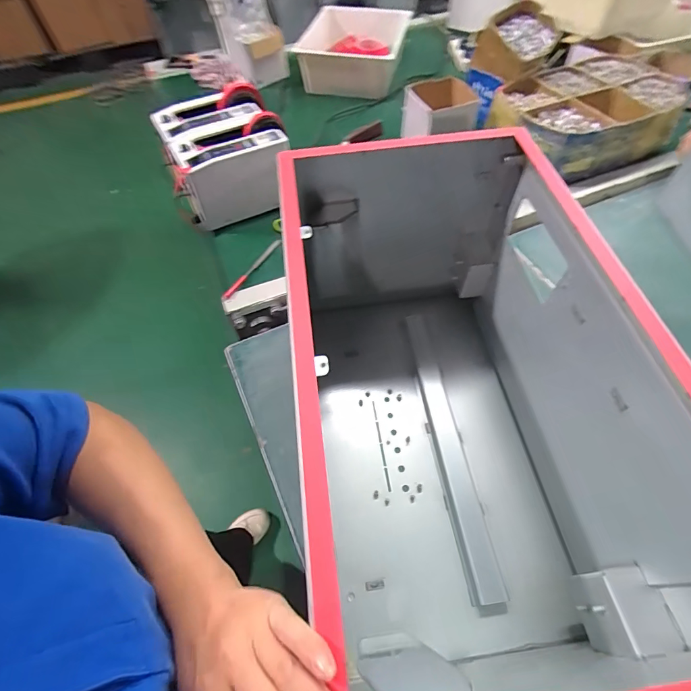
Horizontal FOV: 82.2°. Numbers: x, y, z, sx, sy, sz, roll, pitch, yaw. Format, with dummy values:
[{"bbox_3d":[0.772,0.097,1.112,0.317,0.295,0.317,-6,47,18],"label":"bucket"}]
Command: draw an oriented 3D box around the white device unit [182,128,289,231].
[{"bbox_3d":[-0.225,-0.344,0.815,0.219,0.144,0.070,-21,59,-11],"label":"white device unit"}]

